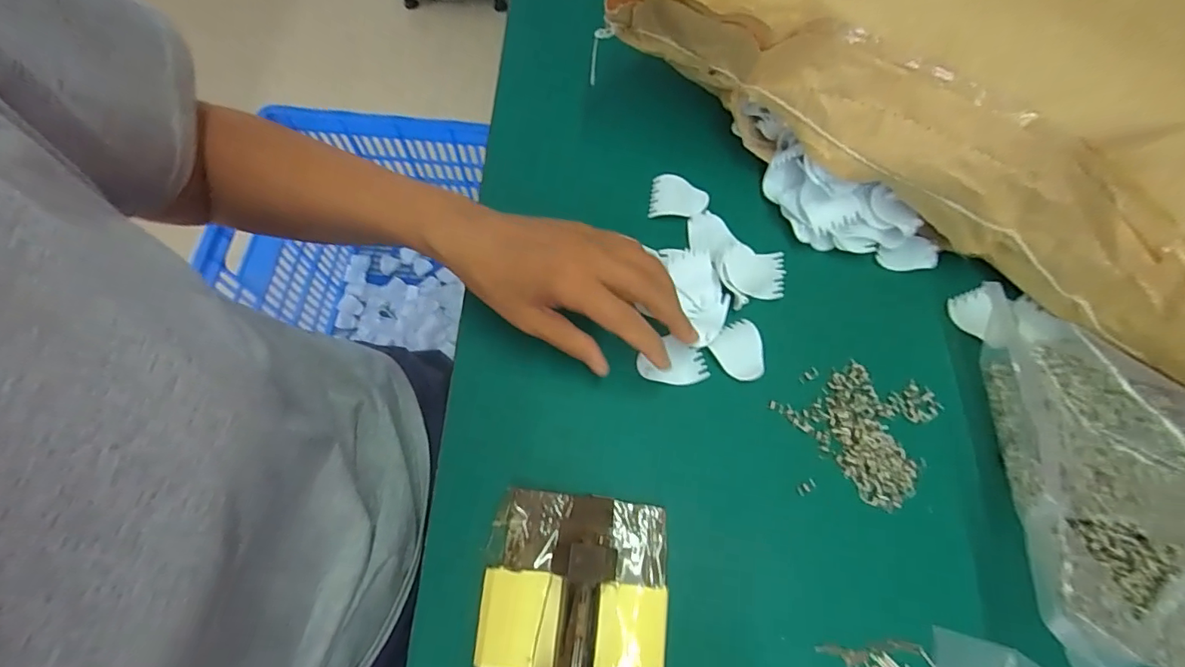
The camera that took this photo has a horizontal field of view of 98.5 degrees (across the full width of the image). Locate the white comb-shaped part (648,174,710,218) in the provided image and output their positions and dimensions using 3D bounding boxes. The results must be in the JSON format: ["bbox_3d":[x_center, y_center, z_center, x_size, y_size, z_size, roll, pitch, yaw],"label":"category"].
[{"bbox_3d":[0.072,-0.113,0.423,0.046,0.010,0.036,8,67,2],"label":"white comb-shaped part"}]

